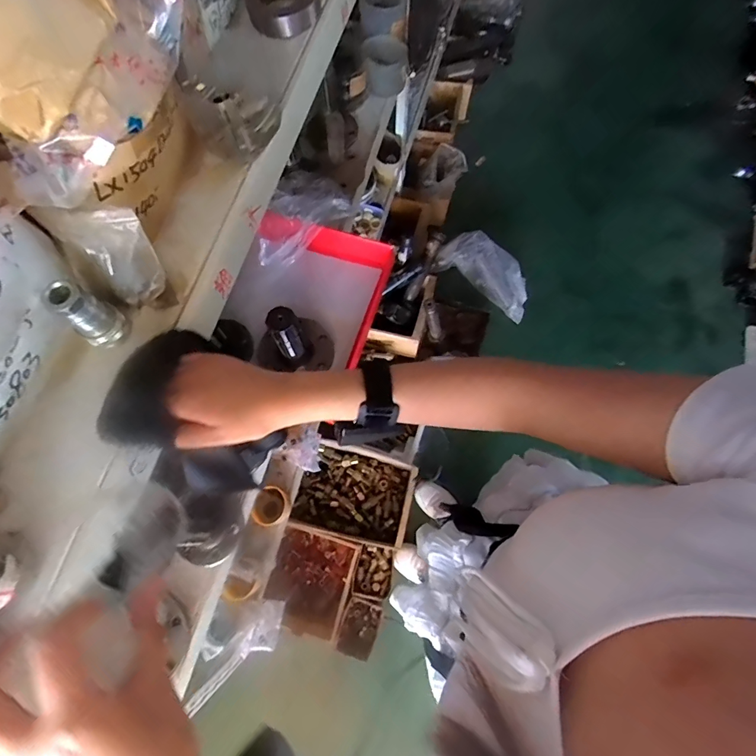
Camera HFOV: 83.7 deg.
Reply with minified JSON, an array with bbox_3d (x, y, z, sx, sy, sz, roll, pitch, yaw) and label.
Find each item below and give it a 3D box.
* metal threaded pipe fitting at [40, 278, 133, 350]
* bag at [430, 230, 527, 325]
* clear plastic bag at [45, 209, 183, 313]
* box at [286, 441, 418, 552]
[{"bbox_3d":[-0.249,-0.055,0.362,0.028,0.076,0.035,36,76,11],"label":"metal threaded pipe fitting"},{"bbox_3d":[0.418,-0.409,1.607,0.411,0.198,0.052,39,35,15],"label":"bag"},{"bbox_3d":[-0.219,-0.101,0.366,0.060,0.101,0.053,31,75,10],"label":"clear plastic bag"},{"bbox_3d":[-0.074,0.353,1.276,0.338,0.086,0.254,13,73,5],"label":"box"}]

